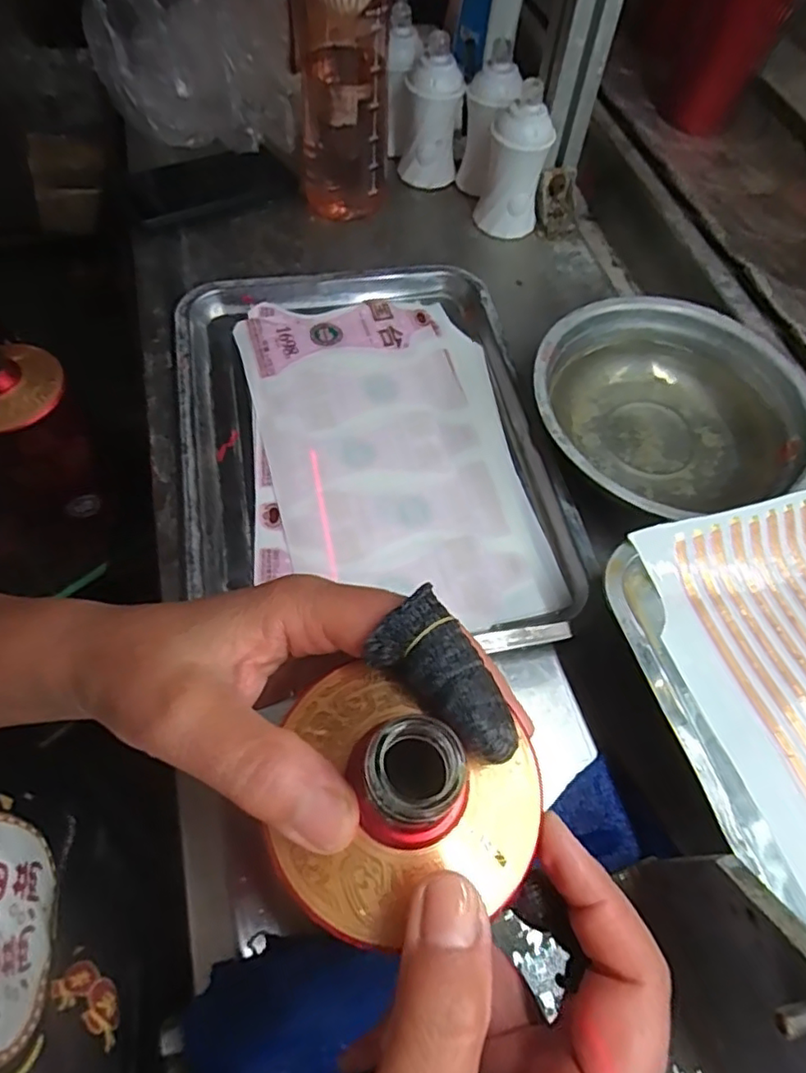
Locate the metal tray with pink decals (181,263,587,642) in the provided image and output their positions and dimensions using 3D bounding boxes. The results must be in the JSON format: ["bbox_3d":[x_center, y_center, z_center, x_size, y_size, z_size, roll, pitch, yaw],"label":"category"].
[{"bbox_3d":[-0.029,-0.073,0.452,0.252,0.032,0.328,-9,58,-4],"label":"metal tray with pink decals"}]

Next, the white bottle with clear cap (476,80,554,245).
[{"bbox_3d":[0.101,-0.336,0.554,0.055,0.112,0.049,1,61,-4],"label":"white bottle with clear cap"}]

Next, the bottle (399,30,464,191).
[{"bbox_3d":[0.026,-0.396,0.583,0.054,0.108,0.045,0,61,-5],"label":"bottle"}]

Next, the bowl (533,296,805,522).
[{"bbox_3d":[0.193,-0.092,0.436,0.194,0.051,0.196,-1,58,1],"label":"bowl"}]

